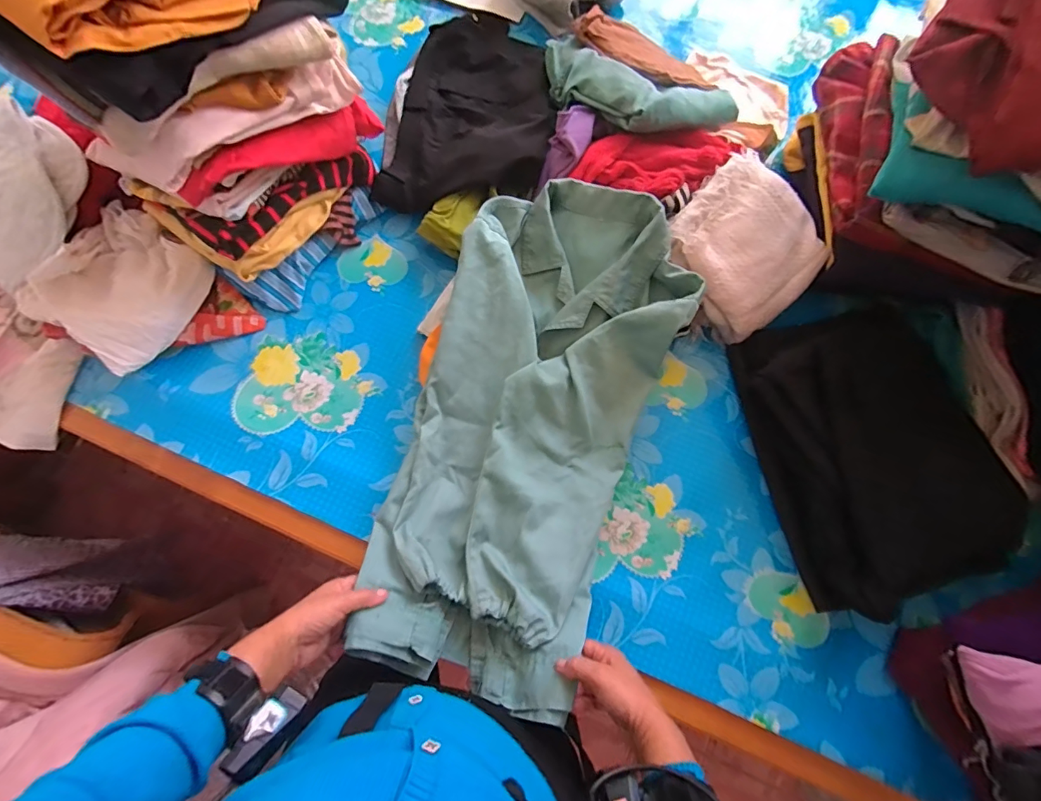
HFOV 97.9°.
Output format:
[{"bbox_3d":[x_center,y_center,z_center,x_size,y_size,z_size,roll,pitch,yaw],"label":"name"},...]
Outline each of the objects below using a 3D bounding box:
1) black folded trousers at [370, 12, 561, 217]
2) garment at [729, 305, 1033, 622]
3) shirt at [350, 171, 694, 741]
[{"bbox_3d":[-0.071,-0.514,0.769,0.266,0.081,0.430,11,78,3],"label":"black folded trousers"},{"bbox_3d":[0.498,0.063,0.626,0.285,0.107,0.387,-13,78,-2],"label":"garment"},{"bbox_3d":[0.015,0.019,0.594,0.297,0.090,0.655,16,79,4],"label":"shirt"}]

